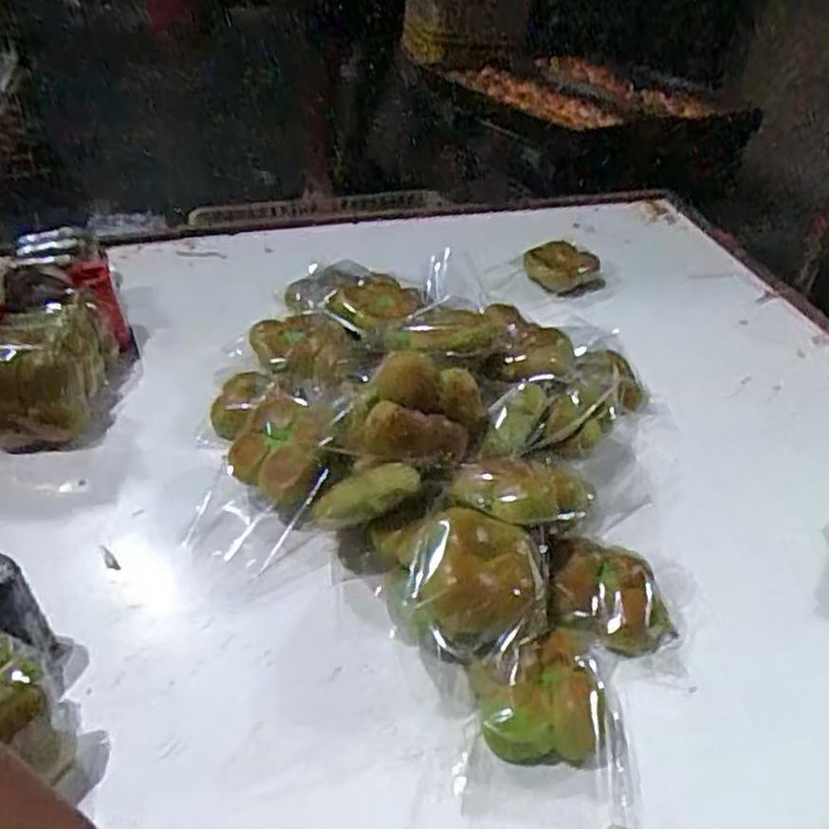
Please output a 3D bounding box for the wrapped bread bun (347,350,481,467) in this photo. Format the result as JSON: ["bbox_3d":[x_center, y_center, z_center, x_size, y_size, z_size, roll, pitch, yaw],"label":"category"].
[{"bbox_3d":[0.001,-0.008,0.703,0.125,0.063,0.091,6,37,2],"label":"wrapped bread bun"}]

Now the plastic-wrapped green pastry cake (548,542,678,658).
[{"bbox_3d":[0.174,0.161,0.666,0.109,0.038,0.104,7,37,4],"label":"plastic-wrapped green pastry cake"}]

